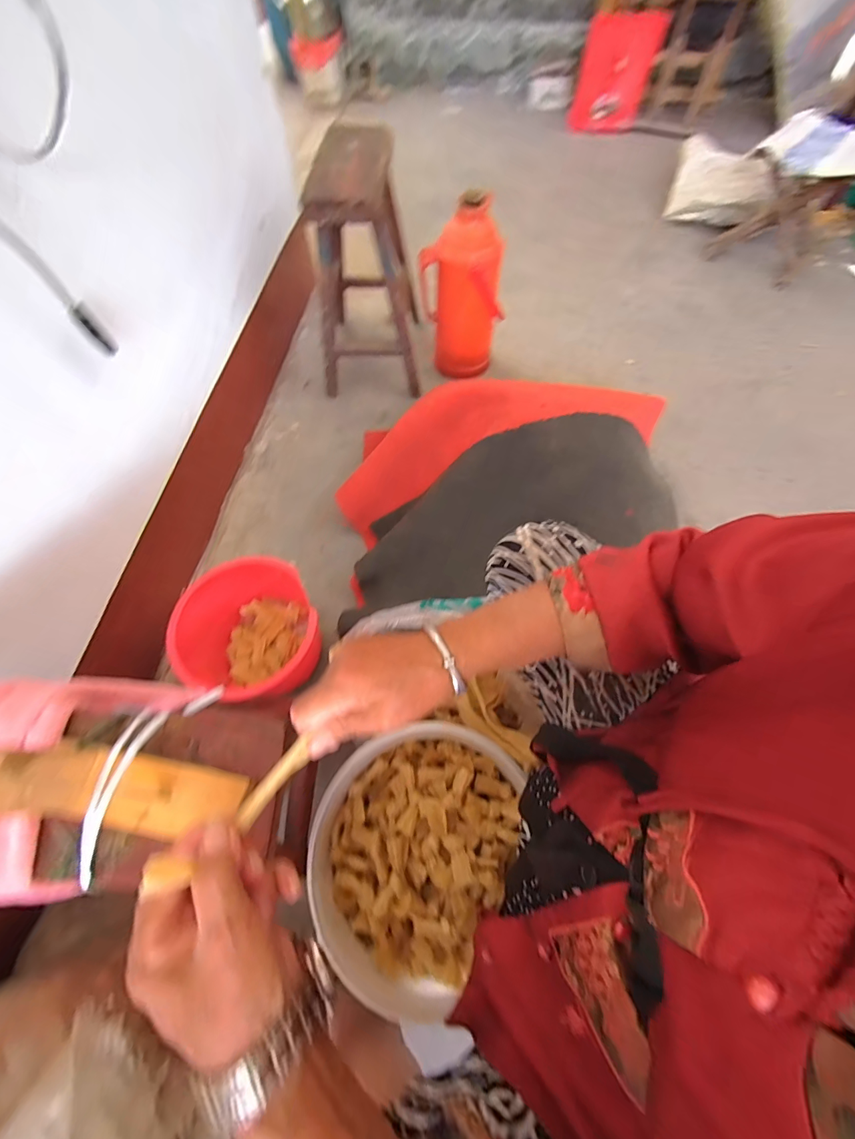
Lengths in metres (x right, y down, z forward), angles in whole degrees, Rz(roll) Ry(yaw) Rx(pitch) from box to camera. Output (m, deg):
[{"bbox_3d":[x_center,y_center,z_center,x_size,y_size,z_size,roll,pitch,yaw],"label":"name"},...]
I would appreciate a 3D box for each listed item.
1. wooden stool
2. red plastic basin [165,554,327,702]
[{"bbox_3d":[-0.164,-0.717,0.994,0.246,0.428,0.354,-6,63,-2],"label":"wooden stool"},{"bbox_3d":[-0.289,0.123,0.704,0.204,0.138,0.213,0,63,1],"label":"red plastic basin"}]

